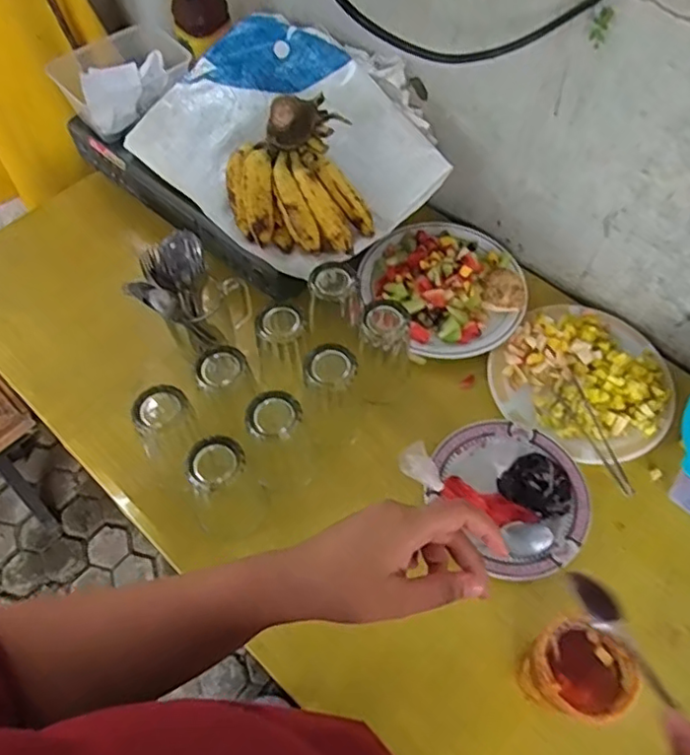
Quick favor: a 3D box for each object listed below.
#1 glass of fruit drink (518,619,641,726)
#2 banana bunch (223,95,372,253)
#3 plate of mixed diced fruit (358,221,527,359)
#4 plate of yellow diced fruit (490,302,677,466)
[{"bbox_3d":[0.205,0.269,0.546,0.085,0.117,0.080,-1,62,1],"label":"glass of fruit drink"},{"bbox_3d":[-0.057,-0.229,0.723,0.153,0.098,0.170,-20,63,-9],"label":"banana bunch"},{"bbox_3d":[0.130,-0.135,0.802,0.205,0.051,0.213,-1,62,1],"label":"plate of mixed diced fruit"},{"bbox_3d":[0.298,-0.003,0.744,0.207,0.027,0.208,-1,62,1],"label":"plate of yellow diced fruit"}]

